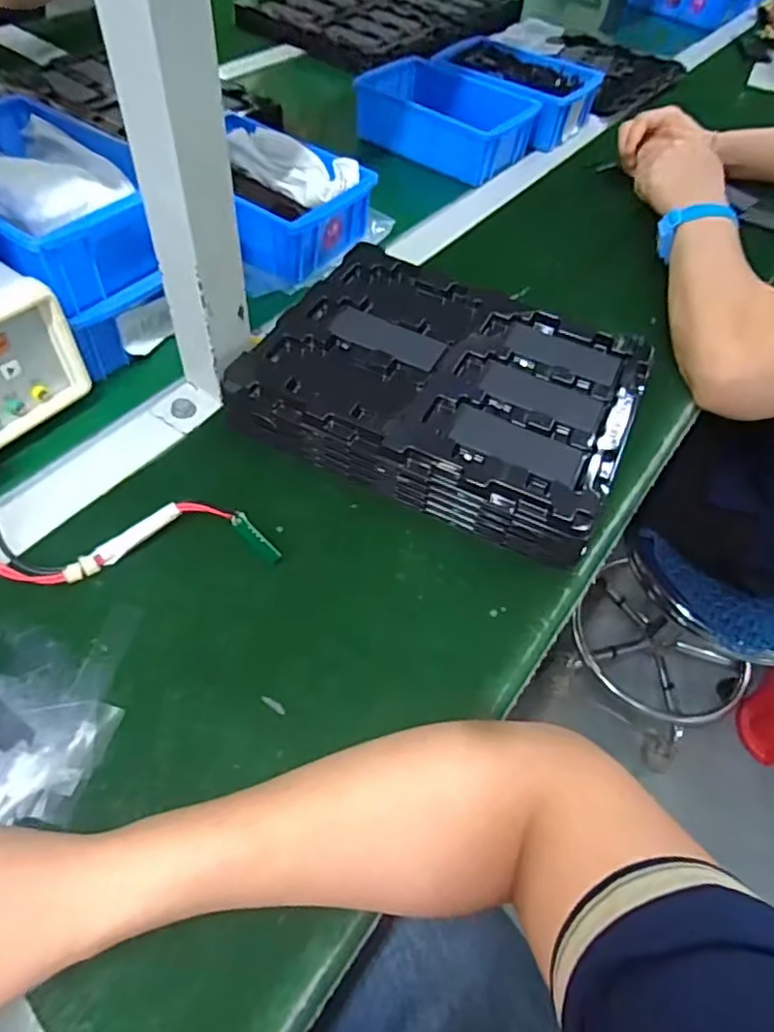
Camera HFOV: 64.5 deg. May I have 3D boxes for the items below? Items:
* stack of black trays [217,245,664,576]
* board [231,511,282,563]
[{"bbox_3d":[0.047,-0.099,0.482,0.276,0.048,0.225,24,56,12],"label":"stack of black trays"},{"bbox_3d":[-0.084,0.014,0.394,0.040,0.008,0.008,46,60,-2],"label":"board"}]

